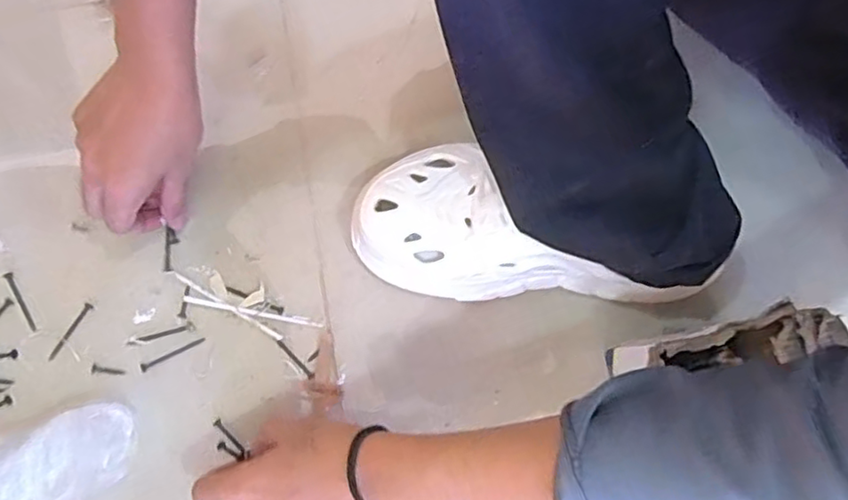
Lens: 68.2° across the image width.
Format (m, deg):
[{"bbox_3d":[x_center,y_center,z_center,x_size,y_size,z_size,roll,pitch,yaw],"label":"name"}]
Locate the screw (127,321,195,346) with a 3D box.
[{"bbox_3d":[-0.195,0.062,0.464,0.049,0.004,0.008,-13,78,-4],"label":"screw"}]

